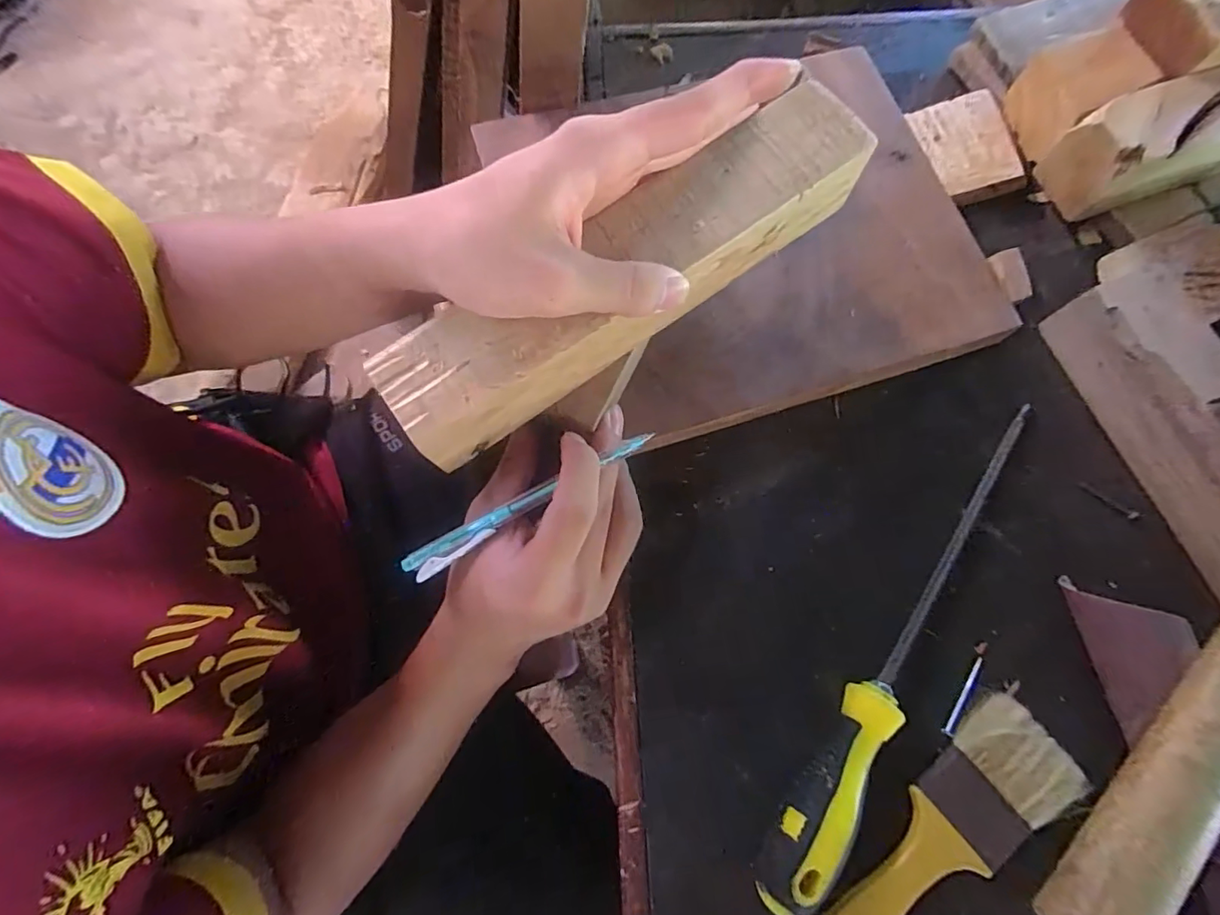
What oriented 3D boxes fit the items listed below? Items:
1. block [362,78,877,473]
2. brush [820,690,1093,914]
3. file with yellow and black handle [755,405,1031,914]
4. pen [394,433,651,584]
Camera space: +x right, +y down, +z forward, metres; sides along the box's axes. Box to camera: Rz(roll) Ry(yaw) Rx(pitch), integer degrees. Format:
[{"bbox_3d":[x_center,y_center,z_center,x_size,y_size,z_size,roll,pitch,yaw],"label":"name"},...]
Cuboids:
[{"bbox_3d":[0.011,-0.083,0.249,0.241,0.043,0.052,-36,77,-7],"label":"block"},{"bbox_3d":[0.140,0.187,0.248,0.174,0.015,0.048,-38,77,-9],"label":"brush"},{"bbox_3d":[0.152,0.087,0.266,0.028,0.030,0.274,36,78,10],"label":"file with yellow and black handle"},{"bbox_3d":[-0.040,0.023,0.262,0.134,0.006,0.014,-29,75,3],"label":"pen"}]

